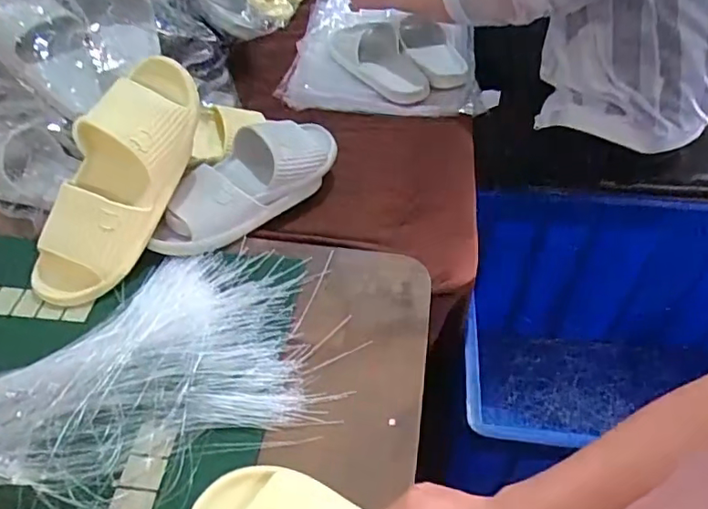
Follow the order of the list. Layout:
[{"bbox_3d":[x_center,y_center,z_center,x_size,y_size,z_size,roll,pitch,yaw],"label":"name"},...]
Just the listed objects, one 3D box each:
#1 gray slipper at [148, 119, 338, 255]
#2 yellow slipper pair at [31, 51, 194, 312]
[{"bbox_3d":[-0.134,-0.100,0.735,0.297,0.077,0.113,-29,53,-26],"label":"gray slipper"},{"bbox_3d":[-0.282,-0.085,0.649,0.096,0.108,0.304,26,89,22],"label":"yellow slipper pair"}]

